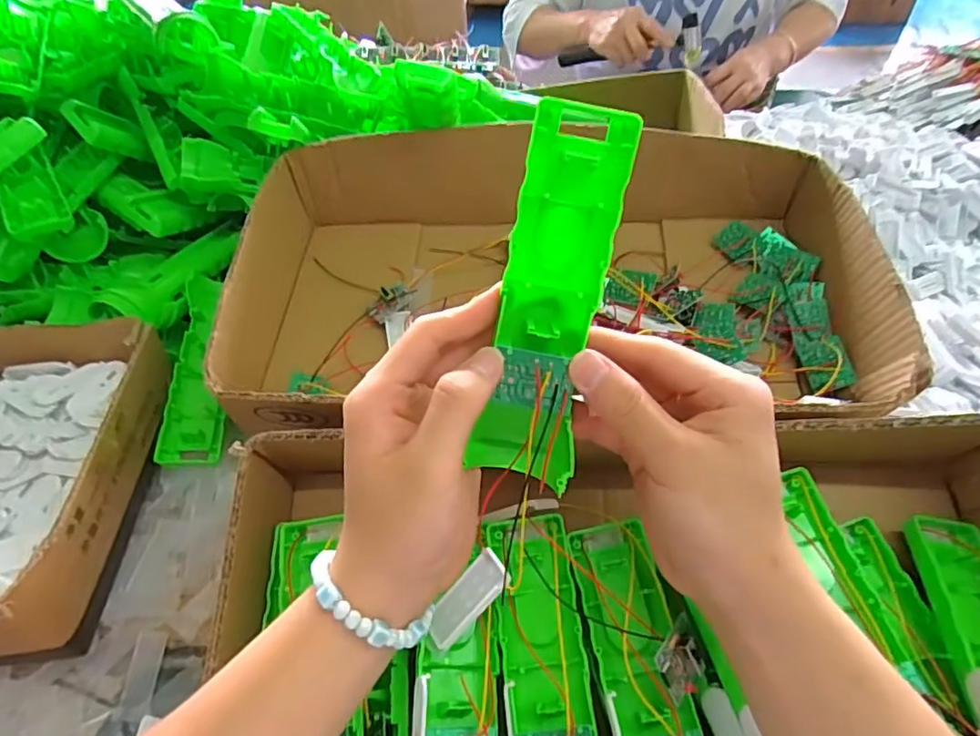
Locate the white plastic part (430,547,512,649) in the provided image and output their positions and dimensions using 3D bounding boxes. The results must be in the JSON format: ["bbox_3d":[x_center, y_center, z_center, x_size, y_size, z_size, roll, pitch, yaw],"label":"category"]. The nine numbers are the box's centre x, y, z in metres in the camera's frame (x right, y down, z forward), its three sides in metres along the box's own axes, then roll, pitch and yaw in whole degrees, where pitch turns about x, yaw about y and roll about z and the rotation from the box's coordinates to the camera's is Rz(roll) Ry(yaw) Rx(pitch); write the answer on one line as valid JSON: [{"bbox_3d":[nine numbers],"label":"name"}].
[{"bbox_3d":[-0.011,0.116,0.294,0.020,0.006,0.051,39,92,31],"label":"white plastic part"}]

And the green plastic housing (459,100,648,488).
[{"bbox_3d":[0.026,-0.028,0.252,0.042,0.158,0.023,12,10,12],"label":"green plastic housing"}]

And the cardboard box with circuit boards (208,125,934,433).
[{"bbox_3d":[0.037,-0.061,0.416,0.420,0.095,0.246,1,47,2],"label":"cardboard box with circuit boards"}]

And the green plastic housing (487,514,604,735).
[{"bbox_3d":[0.030,0.153,0.288,0.046,0.025,0.156,-5,63,-4],"label":"green plastic housing"}]

